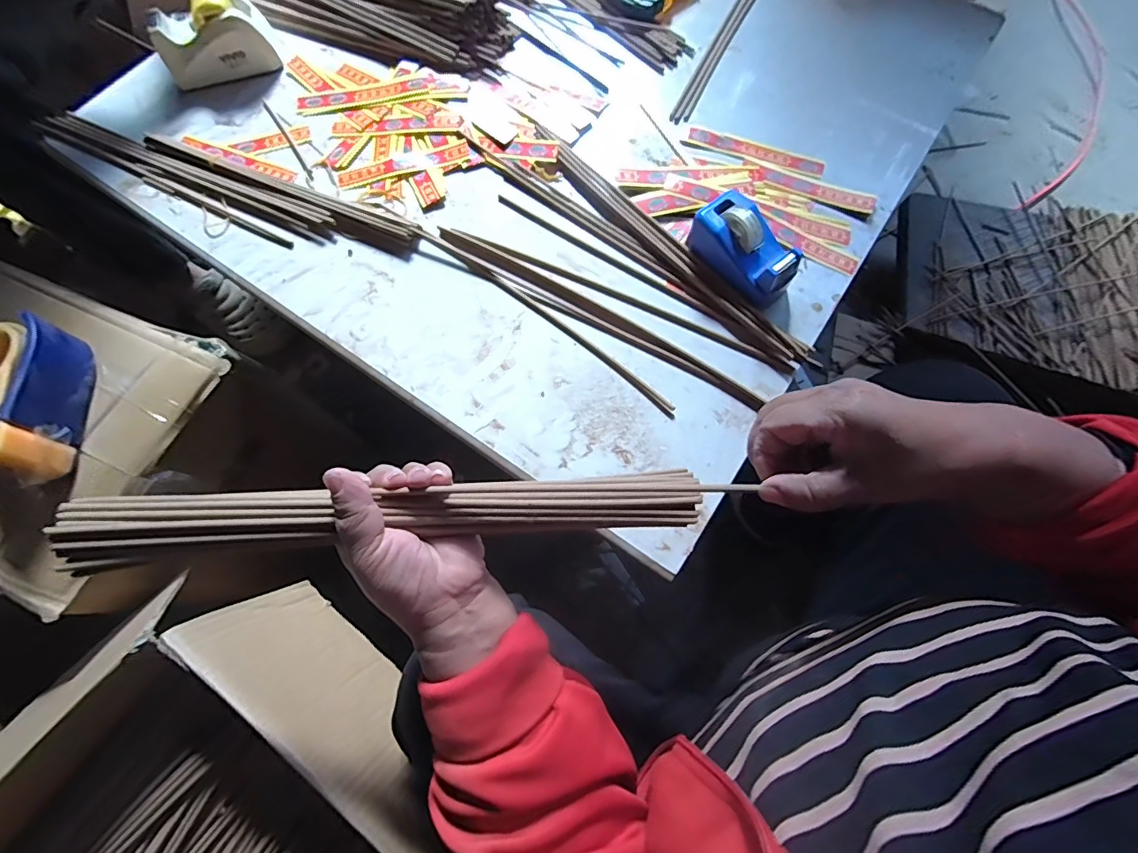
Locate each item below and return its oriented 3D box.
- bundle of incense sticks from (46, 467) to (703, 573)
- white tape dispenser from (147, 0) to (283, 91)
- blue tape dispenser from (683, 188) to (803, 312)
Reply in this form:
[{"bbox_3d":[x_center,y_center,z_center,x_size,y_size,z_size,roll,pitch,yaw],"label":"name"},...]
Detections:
[{"bbox_3d":[-0.095,0.050,0.290,0.352,0.024,0.036,-2,72,-10],"label":"bundle of incense sticks"},{"bbox_3d":[-0.387,-0.426,0.533,0.116,0.059,0.053,-16,73,-5],"label":"white tape dispenser"},{"bbox_3d":[0.161,-0.161,0.450,0.053,0.054,0.101,-37,76,-11],"label":"blue tape dispenser"}]

